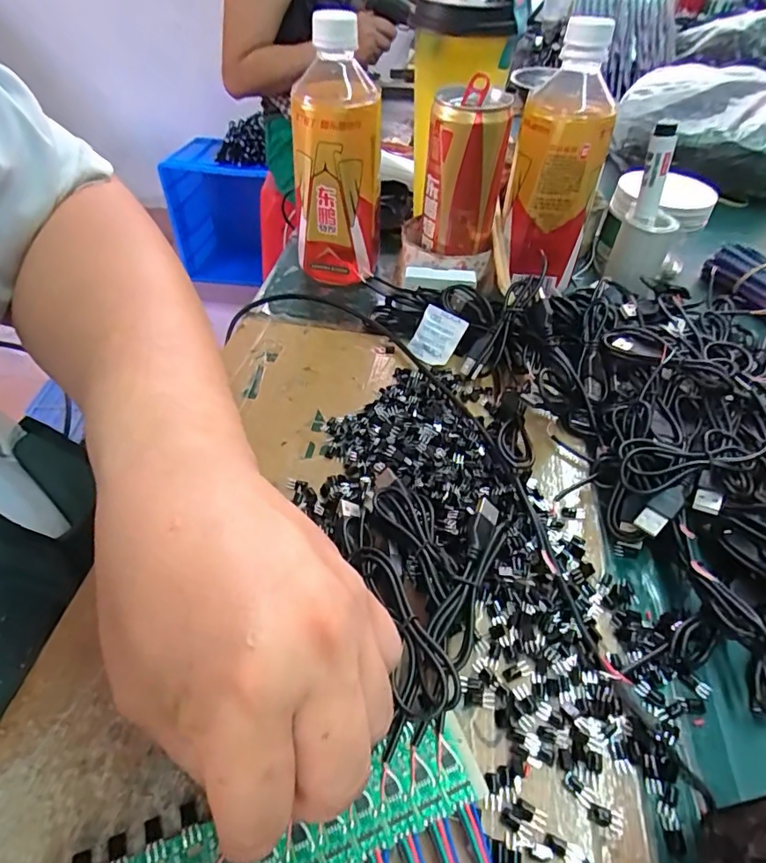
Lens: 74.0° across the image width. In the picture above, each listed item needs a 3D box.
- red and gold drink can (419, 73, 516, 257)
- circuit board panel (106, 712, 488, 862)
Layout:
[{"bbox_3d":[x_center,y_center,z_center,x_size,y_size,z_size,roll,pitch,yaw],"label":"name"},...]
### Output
[{"bbox_3d":[0.061,-0.190,0.390,0.058,0.114,0.059,9,48,8],"label":"red and gold drink can"},{"bbox_3d":[-0.042,0.148,0.178,0.162,0.004,0.034,-15,49,-15],"label":"circuit board panel"}]

